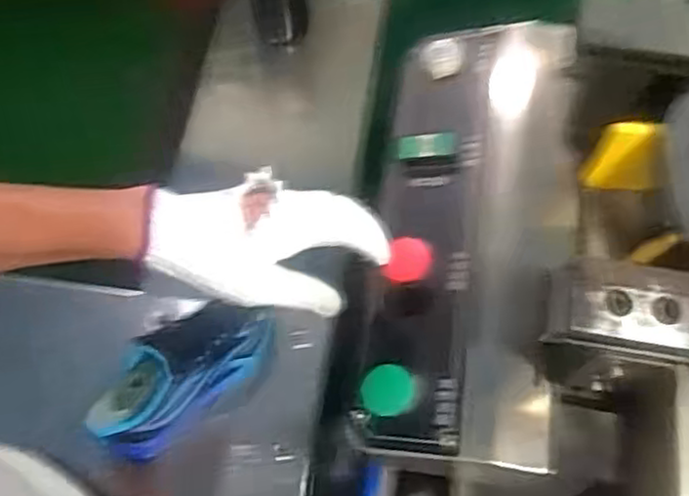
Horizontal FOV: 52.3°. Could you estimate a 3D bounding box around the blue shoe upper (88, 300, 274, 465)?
[{"bbox_3d":[-0.168,0.127,0.743,0.209,0.117,0.074,-40,70,-19],"label":"blue shoe upper"}]

